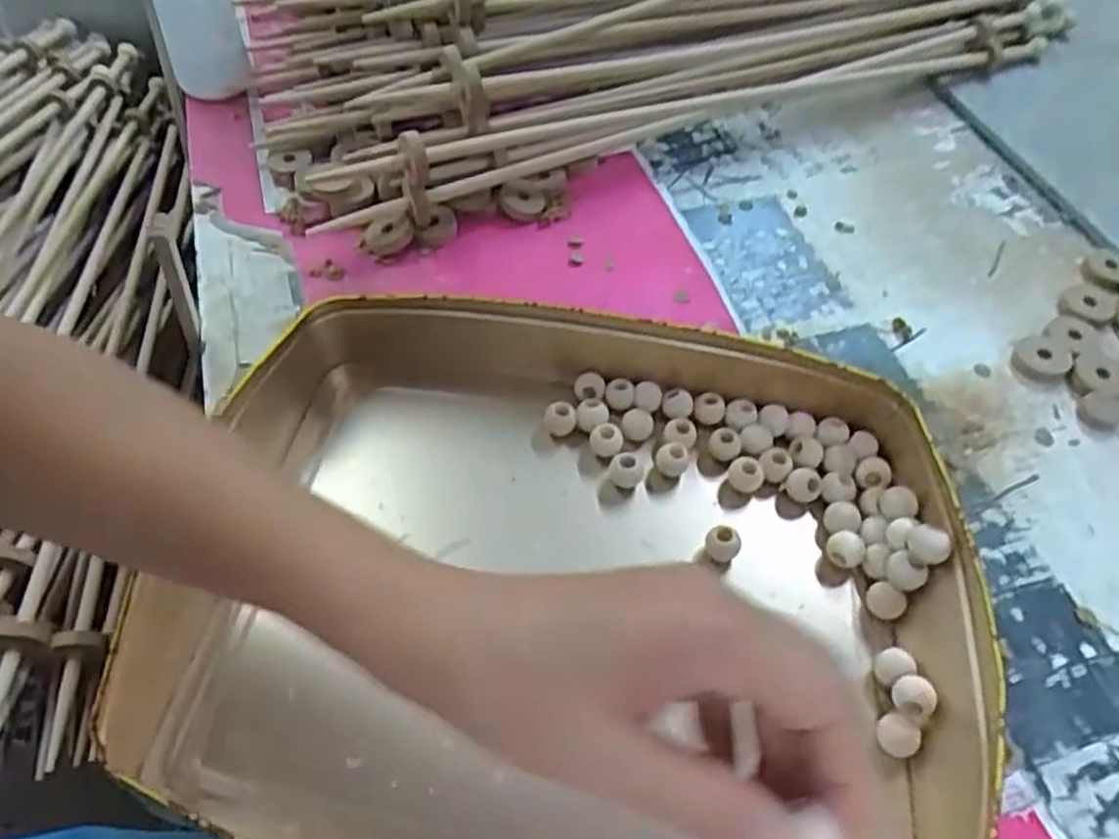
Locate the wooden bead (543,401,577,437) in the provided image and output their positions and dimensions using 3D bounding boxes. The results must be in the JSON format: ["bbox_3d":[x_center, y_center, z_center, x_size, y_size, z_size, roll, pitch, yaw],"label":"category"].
[{"bbox_3d":[0.000,0.000,0.465,0.019,0.018,0.015,4,53,1],"label":"wooden bead"}]

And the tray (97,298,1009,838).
[{"bbox_3d":[0.003,0.075,0.393,0.394,0.060,0.295,7,53,3],"label":"tray"}]

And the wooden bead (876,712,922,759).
[{"bbox_3d":[0.160,0.149,0.368,0.016,0.014,0.019,-25,58,-20],"label":"wooden bead"}]

